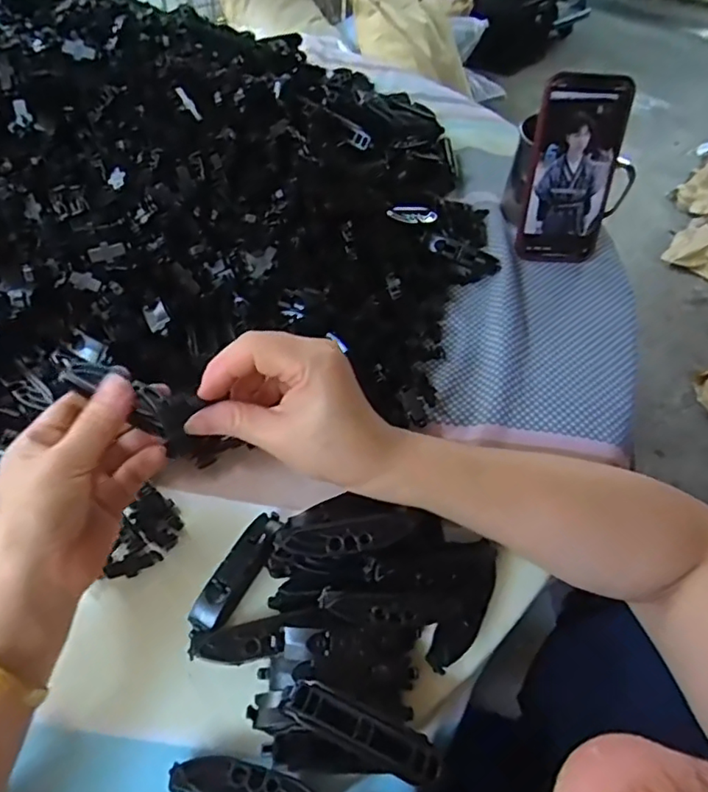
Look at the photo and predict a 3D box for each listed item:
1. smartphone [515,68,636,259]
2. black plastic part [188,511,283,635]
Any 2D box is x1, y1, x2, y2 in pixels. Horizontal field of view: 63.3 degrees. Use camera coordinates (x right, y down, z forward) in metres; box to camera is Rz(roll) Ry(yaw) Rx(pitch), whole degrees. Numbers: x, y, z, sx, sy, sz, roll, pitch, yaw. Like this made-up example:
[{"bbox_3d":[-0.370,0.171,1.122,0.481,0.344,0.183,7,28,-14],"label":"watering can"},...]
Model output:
[{"bbox_3d":[0.197,-0.201,0.518,0.075,0.155,0.017,4,27,-1],"label":"smartphone"},{"bbox_3d":[-0.066,0.099,0.333,0.021,0.018,0.076,25,53,16],"label":"black plastic part"}]

